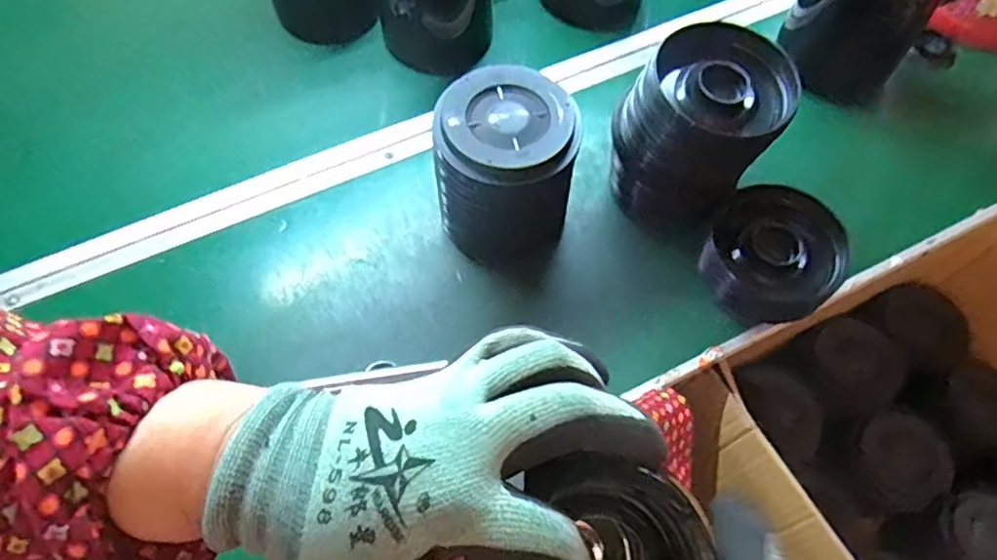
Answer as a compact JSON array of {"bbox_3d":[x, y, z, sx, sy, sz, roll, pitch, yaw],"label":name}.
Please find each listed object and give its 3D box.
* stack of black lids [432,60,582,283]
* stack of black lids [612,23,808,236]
[{"bbox_3d":[0.004,-0.094,0.583,0.125,0.152,0.125,23,66,11],"label":"stack of black lids"},{"bbox_3d":[0.180,-0.132,0.586,0.113,0.167,0.129,-38,70,-17],"label":"stack of black lids"}]

